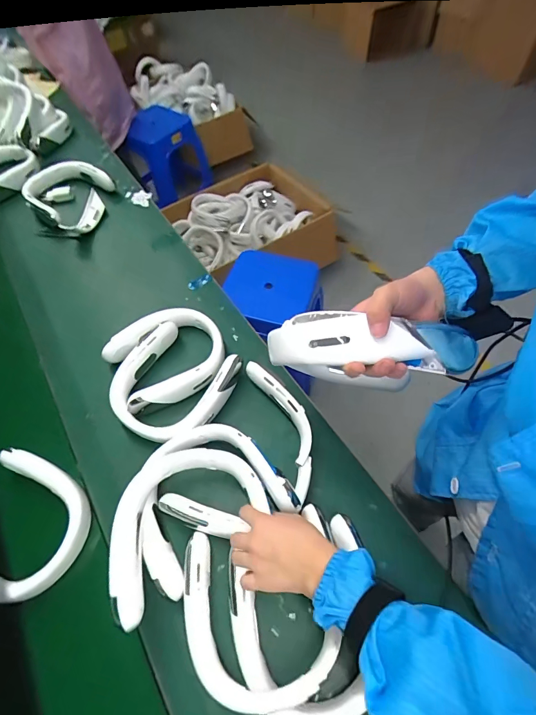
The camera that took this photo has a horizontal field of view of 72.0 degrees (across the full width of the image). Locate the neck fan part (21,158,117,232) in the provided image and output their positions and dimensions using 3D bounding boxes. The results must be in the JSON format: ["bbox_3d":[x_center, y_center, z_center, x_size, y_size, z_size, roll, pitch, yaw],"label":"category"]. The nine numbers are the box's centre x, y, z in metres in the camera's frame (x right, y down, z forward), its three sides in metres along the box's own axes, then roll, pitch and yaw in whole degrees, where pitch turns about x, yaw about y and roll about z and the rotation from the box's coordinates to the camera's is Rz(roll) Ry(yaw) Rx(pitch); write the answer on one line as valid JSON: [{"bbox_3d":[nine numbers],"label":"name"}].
[{"bbox_3d":[-0.501,-0.424,0.959,0.263,0.055,0.197,38,67,23],"label":"neck fan part"}]

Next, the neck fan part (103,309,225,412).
[{"bbox_3d":[-0.181,-0.001,0.683,0.205,0.052,0.171,-28,61,-15],"label":"neck fan part"}]

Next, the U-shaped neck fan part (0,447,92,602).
[{"bbox_3d":[-0.372,0.248,0.550,0.197,0.041,0.177,31,64,19],"label":"U-shaped neck fan part"}]

